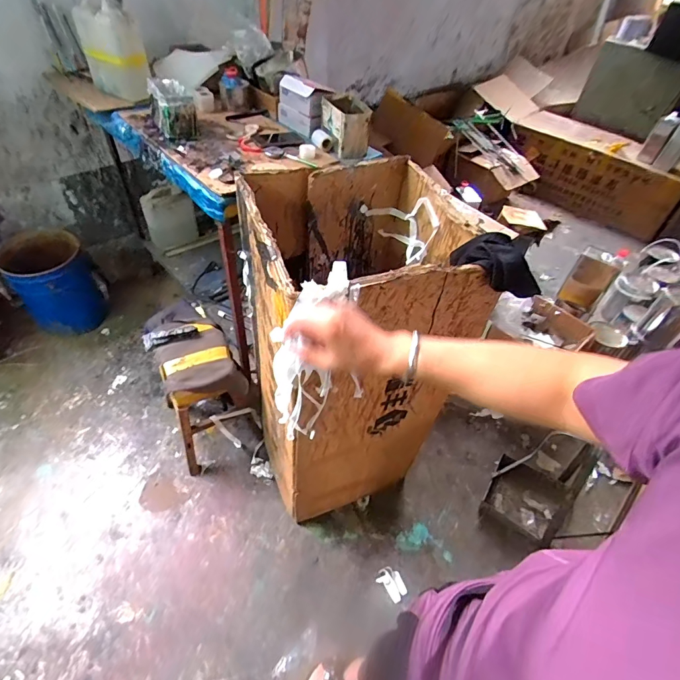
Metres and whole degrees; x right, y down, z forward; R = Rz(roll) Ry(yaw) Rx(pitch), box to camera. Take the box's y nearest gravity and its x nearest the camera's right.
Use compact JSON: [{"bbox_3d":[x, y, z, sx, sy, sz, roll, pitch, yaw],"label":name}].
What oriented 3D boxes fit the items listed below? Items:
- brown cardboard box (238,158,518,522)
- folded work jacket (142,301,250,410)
[{"bbox_3d":[0.019,0.062,1.068,0.432,0.874,0.400,-13,50,-16],"label":"brown cardboard box"},{"bbox_3d":[-0.442,0.041,1.204,0.220,0.144,0.316,-22,53,-23],"label":"folded work jacket"}]

